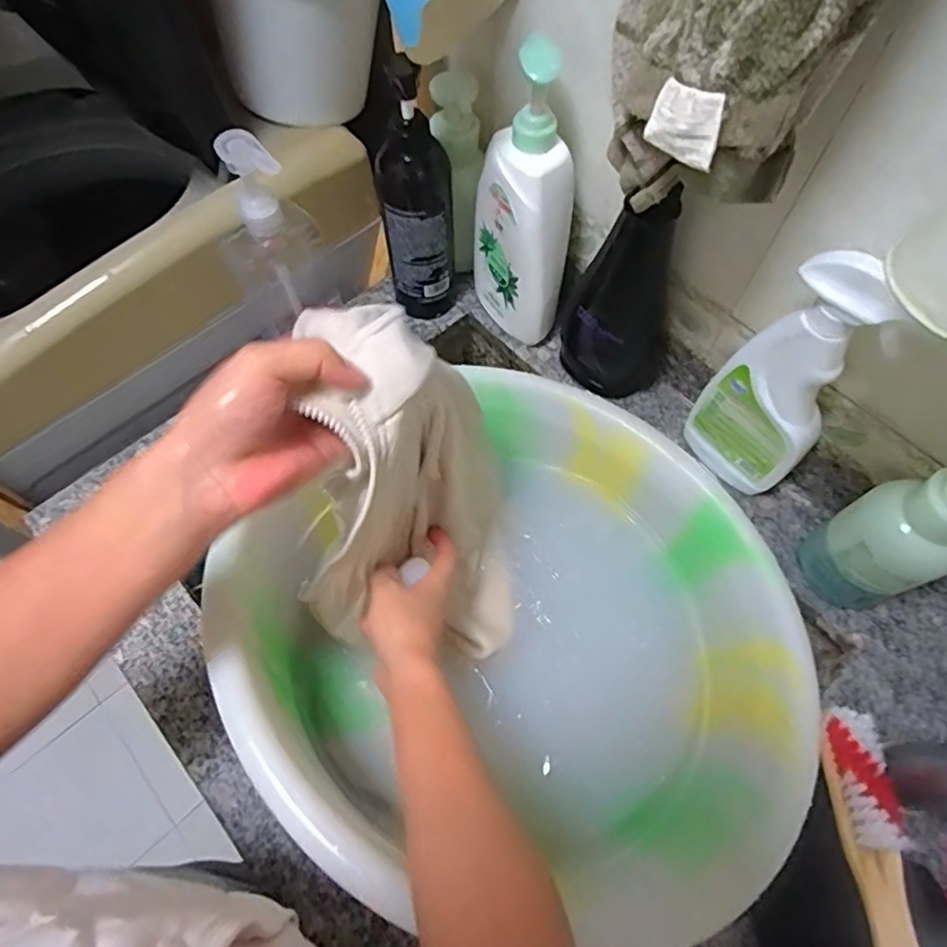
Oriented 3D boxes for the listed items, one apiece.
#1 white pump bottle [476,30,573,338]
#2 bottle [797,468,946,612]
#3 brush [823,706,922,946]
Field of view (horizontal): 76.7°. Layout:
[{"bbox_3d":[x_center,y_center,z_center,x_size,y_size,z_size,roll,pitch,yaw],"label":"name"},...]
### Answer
[{"bbox_3d":[0.048,-0.231,0.537,0.057,0.251,0.081,-26,67,-12],"label":"white pump bottle"},{"bbox_3d":[0.316,0.049,0.450,0.062,0.200,0.072,-24,67,-11],"label":"bottle"},{"bbox_3d":[0.273,0.277,0.395,0.033,0.029,0.231,8,51,4],"label":"brush"}]

